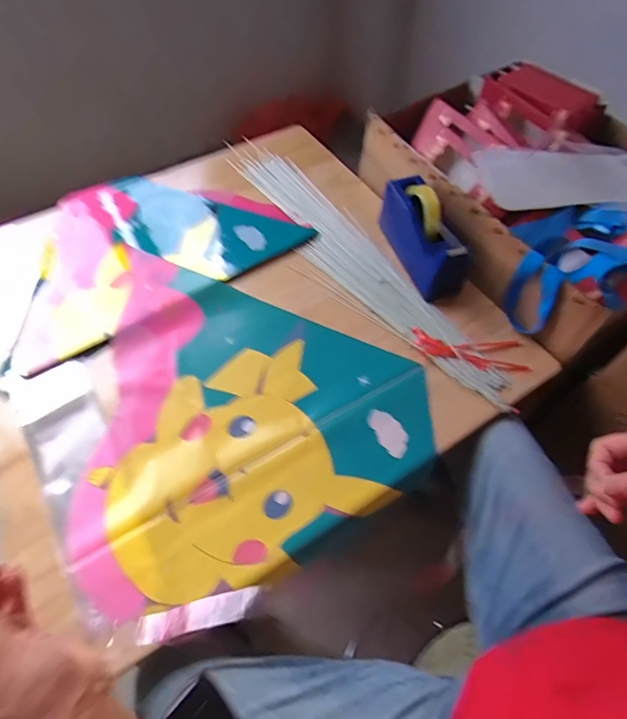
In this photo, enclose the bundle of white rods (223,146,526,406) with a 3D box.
[{"bbox_3d":[0.067,-0.205,0.769,0.135,0.019,0.734,-34,65,-19],"label":"bundle of white rods"}]

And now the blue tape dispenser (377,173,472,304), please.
[{"bbox_3d":[0.186,-0.208,0.716,0.066,0.104,0.215,-15,60,-10],"label":"blue tape dispenser"}]

